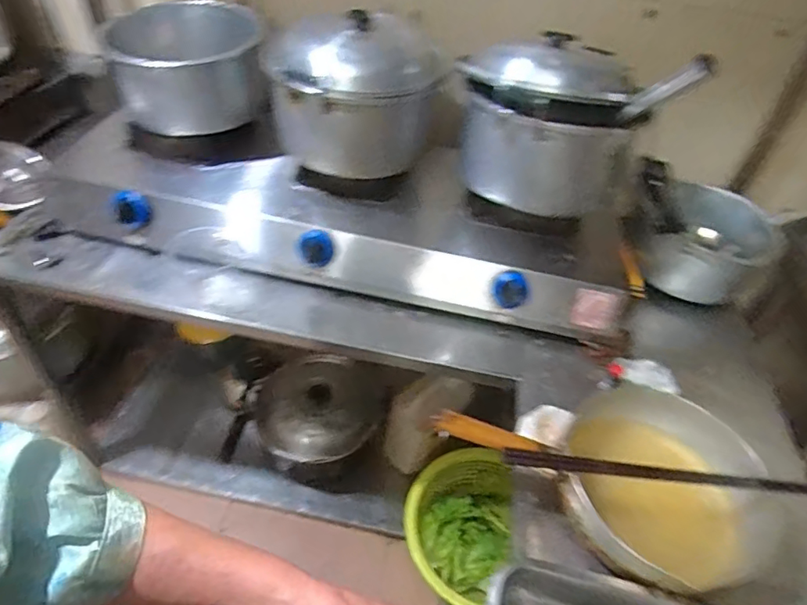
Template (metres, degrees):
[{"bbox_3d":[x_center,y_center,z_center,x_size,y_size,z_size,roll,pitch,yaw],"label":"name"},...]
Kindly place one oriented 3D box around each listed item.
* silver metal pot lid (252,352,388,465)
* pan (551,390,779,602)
[{"bbox_3d":[-0.201,0.248,1.266,0.300,0.081,0.261,-3,45,-10],"label":"silver metal pot lid"},{"bbox_3d":[0.304,0.228,0.647,0.209,0.078,0.242,26,47,18],"label":"pan"}]

